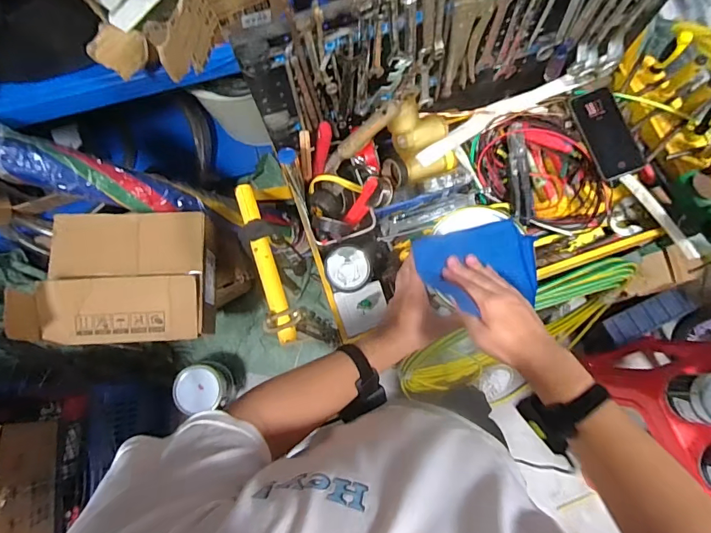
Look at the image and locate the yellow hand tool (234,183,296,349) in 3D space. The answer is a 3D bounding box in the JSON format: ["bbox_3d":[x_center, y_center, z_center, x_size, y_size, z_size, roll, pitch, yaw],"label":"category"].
[{"bbox_3d":[-0.155,-0.011,0.742,0.031,0.026,0.291,-19,77,-3],"label":"yellow hand tool"}]

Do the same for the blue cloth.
[{"bbox_3d":[0.163,-0.001,0.580,0.160,0.015,0.107,-5,76,0],"label":"blue cloth"}]

